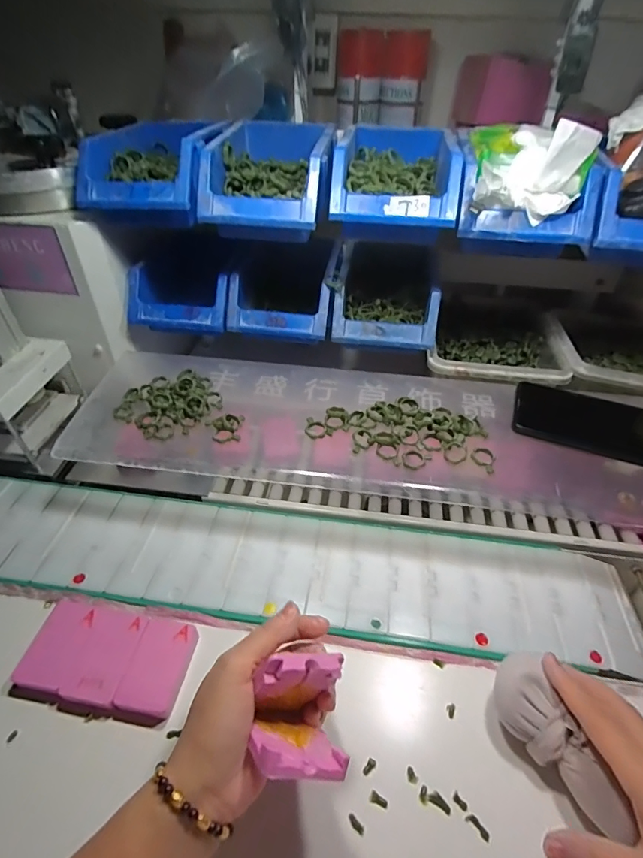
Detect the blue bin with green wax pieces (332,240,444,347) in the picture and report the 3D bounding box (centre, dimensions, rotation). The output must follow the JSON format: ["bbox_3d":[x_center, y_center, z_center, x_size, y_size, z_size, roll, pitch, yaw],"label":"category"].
[{"bbox_3d":[0.083,-0.177,0.554,0.125,0.061,0.176,6,42,4],"label":"blue bin with green wax pieces"}]

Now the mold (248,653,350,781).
[{"bbox_3d":[-0.013,0.184,0.274,0.056,0.057,0.061,-2,42,-5],"label":"mold"}]

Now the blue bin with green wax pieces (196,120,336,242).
[{"bbox_3d":[-0.056,-0.283,0.495,0.125,0.079,0.183,5,42,3],"label":"blue bin with green wax pieces"}]

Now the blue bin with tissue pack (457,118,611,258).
[{"bbox_3d":[0.205,-0.259,0.449,0.126,0.096,0.167,6,42,4],"label":"blue bin with tissue pack"}]

